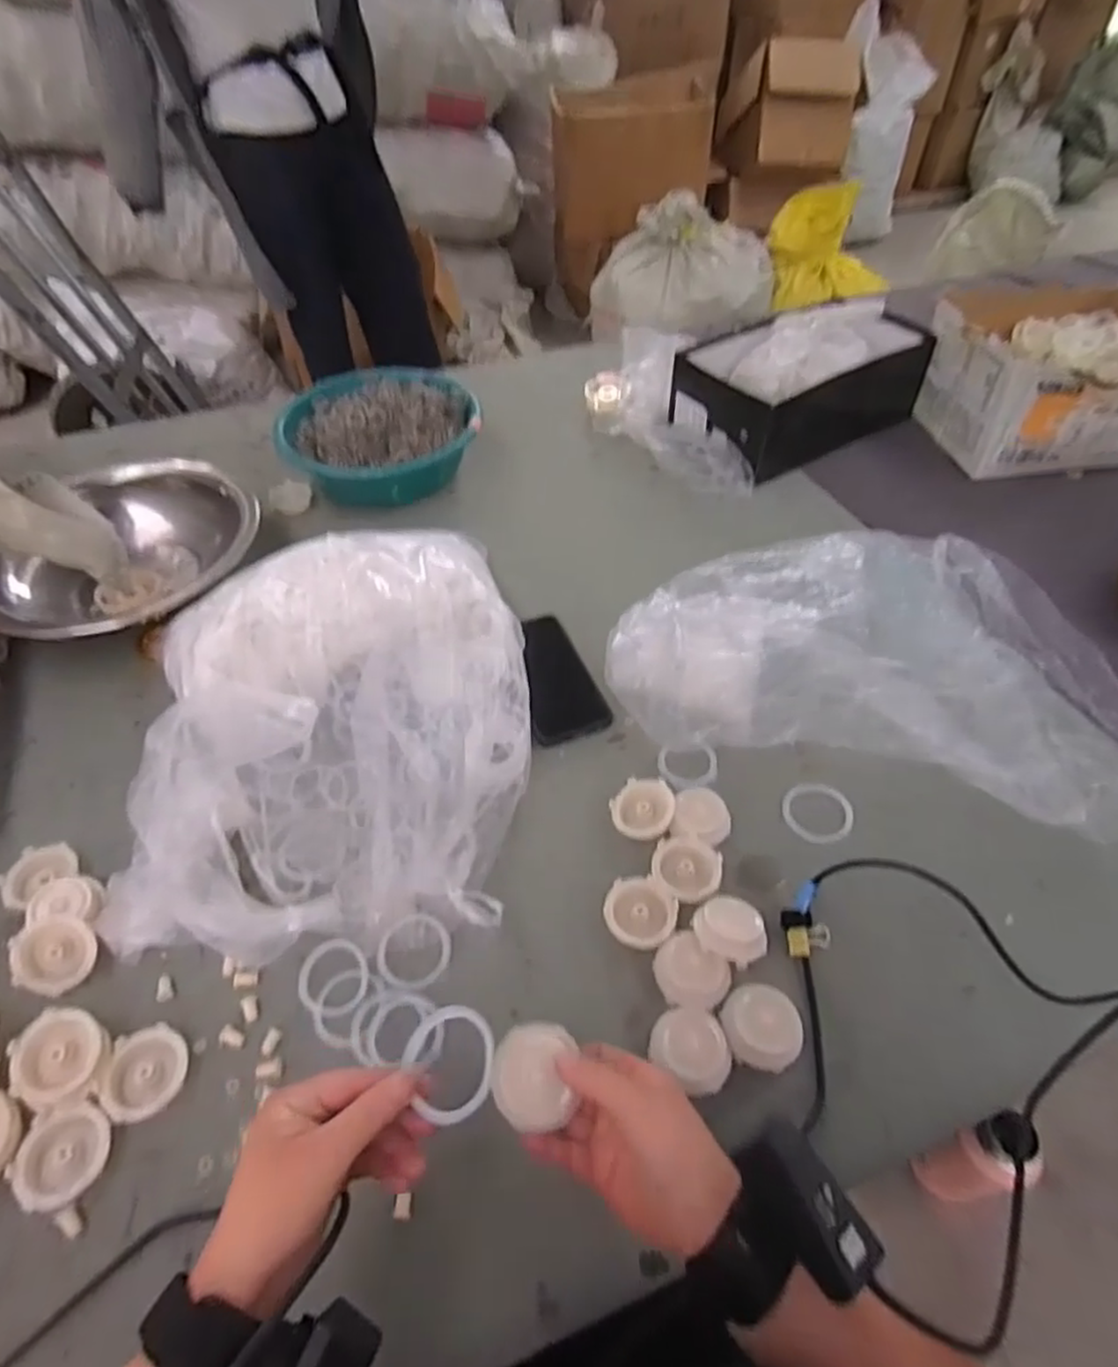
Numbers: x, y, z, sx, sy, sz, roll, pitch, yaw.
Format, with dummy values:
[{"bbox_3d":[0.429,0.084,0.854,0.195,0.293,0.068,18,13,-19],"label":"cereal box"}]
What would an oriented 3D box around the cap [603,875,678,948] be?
[{"bbox_3d":[0.062,0.184,0.553,0.055,0.030,0.053,0,49,0],"label":"cap"}]

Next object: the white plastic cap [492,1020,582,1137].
[{"bbox_3d":[-0.015,0.224,0.406,0.045,0.015,0.052,3,48,2],"label":"white plastic cap"}]

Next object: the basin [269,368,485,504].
[{"bbox_3d":[-0.246,-0.331,0.958,0.232,0.111,0.249,0,49,0],"label":"basin"}]

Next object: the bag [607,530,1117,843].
[{"bbox_3d":[0.310,-0.051,0.703,0.479,0.096,0.328,13,51,11],"label":"bag"}]

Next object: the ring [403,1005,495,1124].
[{"bbox_3d":[-0.056,0.203,0.380,0.048,0.007,0.055,-19,83,-34],"label":"ring"}]

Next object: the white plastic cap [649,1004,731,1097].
[{"bbox_3d":[0.091,0.247,0.477,0.051,0.032,0.054,0,49,0],"label":"white plastic cap"}]

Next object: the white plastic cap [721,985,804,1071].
[{"bbox_3d":[0.141,0.238,0.490,0.053,0.024,0.049,0,49,0],"label":"white plastic cap"}]

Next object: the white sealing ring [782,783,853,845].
[{"bbox_3d":[0.227,0.112,0.615,0.060,0.008,0.056,1,59,-2],"label":"white sealing ring"}]

